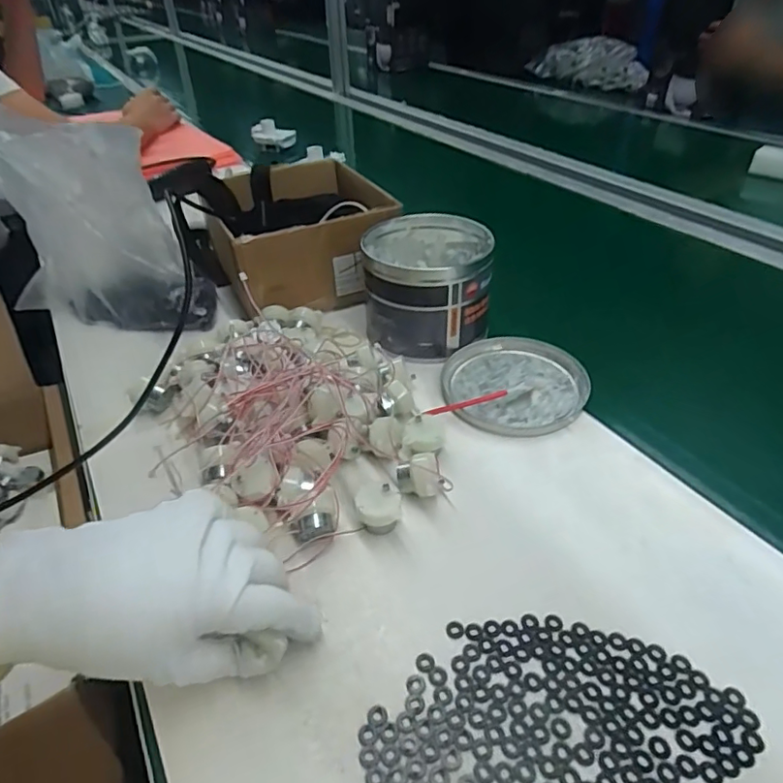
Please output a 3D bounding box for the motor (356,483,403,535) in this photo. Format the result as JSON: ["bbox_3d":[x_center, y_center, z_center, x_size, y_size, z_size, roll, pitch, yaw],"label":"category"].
[{"bbox_3d":[-0.008,0.084,0.387,0.031,0.030,0.027,-1,38,2],"label":"motor"}]

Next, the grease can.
[{"bbox_3d":[0.037,-0.107,0.562,0.119,0.099,0.126,-2,38,2],"label":"grease can"}]

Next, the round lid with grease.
[{"bbox_3d":[0.115,-0.008,0.509,0.128,0.013,0.132,-2,38,2],"label":"round lid with grease"}]

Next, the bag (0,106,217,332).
[{"bbox_3d":[-0.333,-0.181,0.599,0.214,0.262,0.057,-12,18,6],"label":"bag"}]

